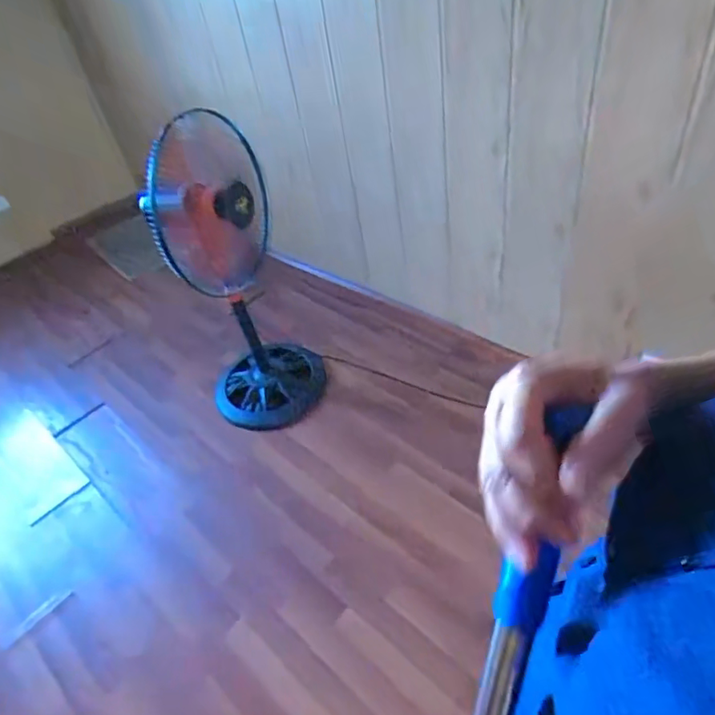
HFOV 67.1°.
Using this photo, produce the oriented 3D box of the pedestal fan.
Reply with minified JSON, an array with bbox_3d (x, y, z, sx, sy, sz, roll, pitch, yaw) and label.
[{"bbox_3d":[-0.345,-0.224,1.559,0.319,0.868,0.398,-19,43,-7],"label":"pedestal fan"}]

